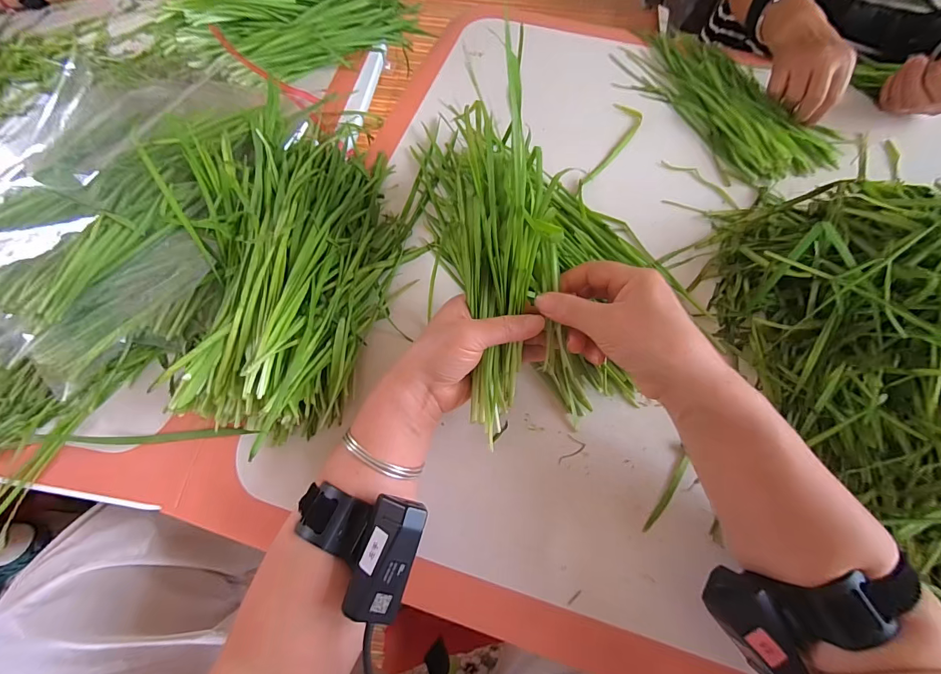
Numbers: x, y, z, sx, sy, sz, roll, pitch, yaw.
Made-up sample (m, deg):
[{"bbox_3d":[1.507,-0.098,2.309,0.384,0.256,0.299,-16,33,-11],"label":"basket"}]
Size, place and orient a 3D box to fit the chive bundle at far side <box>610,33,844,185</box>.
[{"bbox_3d":[0.333,-0.324,0.533,0.164,0.032,0.315,-32,70,-14],"label":"chive bundle at far side"}]

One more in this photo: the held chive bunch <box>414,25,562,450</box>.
[{"bbox_3d":[0.020,-0.060,0.311,0.094,0.044,0.262,-5,93,-1],"label":"held chive bunch"}]

